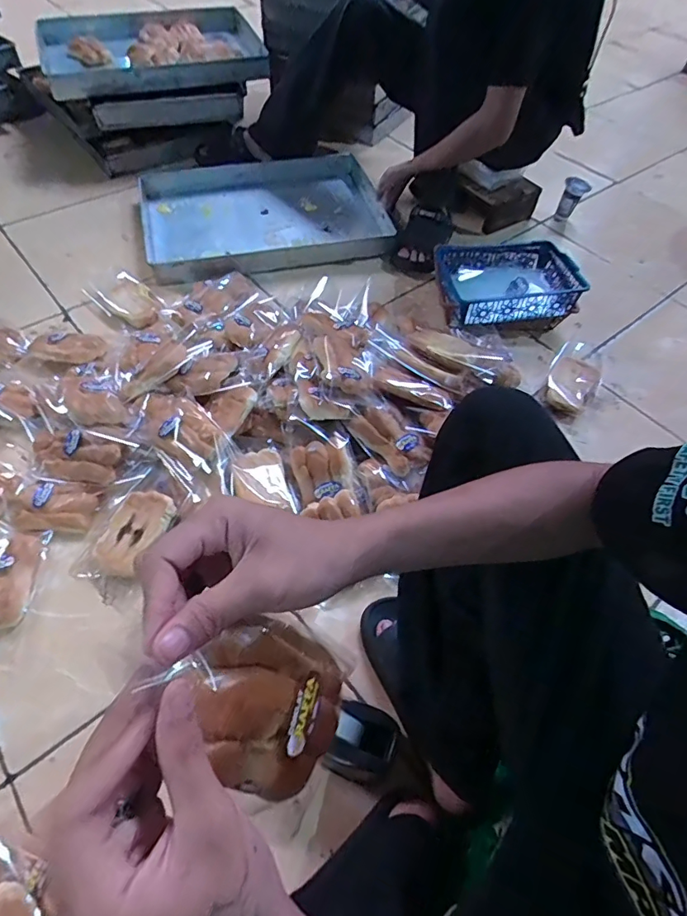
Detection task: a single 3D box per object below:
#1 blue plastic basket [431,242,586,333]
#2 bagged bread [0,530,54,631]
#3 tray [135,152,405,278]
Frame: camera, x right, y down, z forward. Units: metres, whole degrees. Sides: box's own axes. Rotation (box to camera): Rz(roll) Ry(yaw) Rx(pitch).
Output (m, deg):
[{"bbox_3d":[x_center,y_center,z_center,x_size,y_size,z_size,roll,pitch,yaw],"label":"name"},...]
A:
[{"bbox_3d":[0.371,-0.403,1.155,0.308,0.100,0.249,-2,55,-5],"label":"blue plastic basket"},{"bbox_3d":[-0.522,0.192,0.732,0.109,0.033,0.178,6,55,1],"label":"bagged bread"},{"bbox_3d":[-0.206,-0.641,1.296,0.601,0.073,0.422,-11,56,-11],"label":"tray"}]

